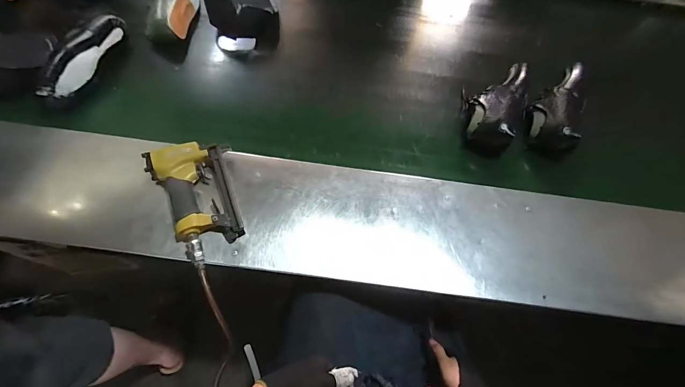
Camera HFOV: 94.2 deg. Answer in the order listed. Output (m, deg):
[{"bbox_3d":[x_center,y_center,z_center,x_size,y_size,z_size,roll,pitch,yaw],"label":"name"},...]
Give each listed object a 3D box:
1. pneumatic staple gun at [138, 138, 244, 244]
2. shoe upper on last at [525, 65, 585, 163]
[{"bbox_3d":[-0.258,-0.003,0.555,0.136,0.055,0.179,-13,64,-8],"label":"pneumatic staple gun"},{"bbox_3d":[0.490,-0.204,0.712,0.106,0.077,0.251,23,77,9],"label":"shoe upper on last"}]

